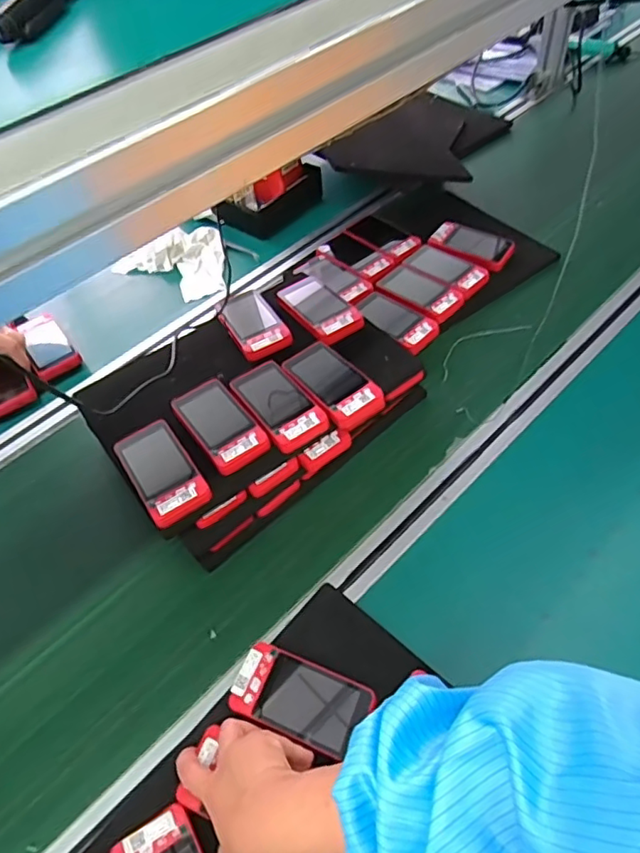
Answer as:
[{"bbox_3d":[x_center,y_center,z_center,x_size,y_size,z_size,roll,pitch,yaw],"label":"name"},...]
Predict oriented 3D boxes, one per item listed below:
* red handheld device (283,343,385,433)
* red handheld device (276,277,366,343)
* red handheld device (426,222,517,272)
[{"bbox_3d":[0.015,-0.052,0.649,0.067,0.022,0.121,-33,57,-17],"label":"red handheld device"},{"bbox_3d":[-0.002,-0.154,0.733,0.064,0.018,0.122,-35,58,-19],"label":"red handheld device"},{"bbox_3d":[0.233,-0.280,0.876,0.123,0.019,0.067,26,60,23],"label":"red handheld device"}]

